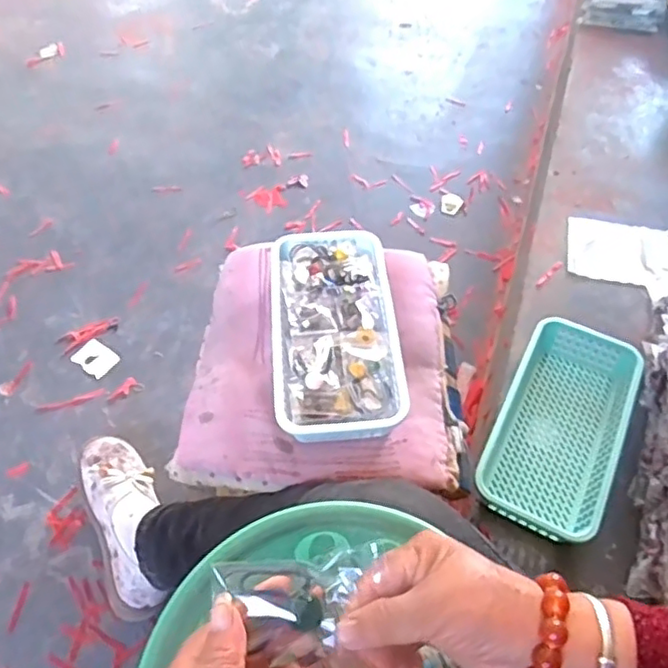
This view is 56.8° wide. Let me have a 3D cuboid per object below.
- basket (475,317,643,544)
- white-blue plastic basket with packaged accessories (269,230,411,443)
[{"bbox_3d":[0.258,0.107,0.715,0.127,0.057,0.269,23,56,15],"label":"basket"},{"bbox_3d":[-0.001,-0.010,0.678,0.133,0.043,0.269,-2,53,-4],"label":"white-blue plastic basket with packaged accessories"}]

